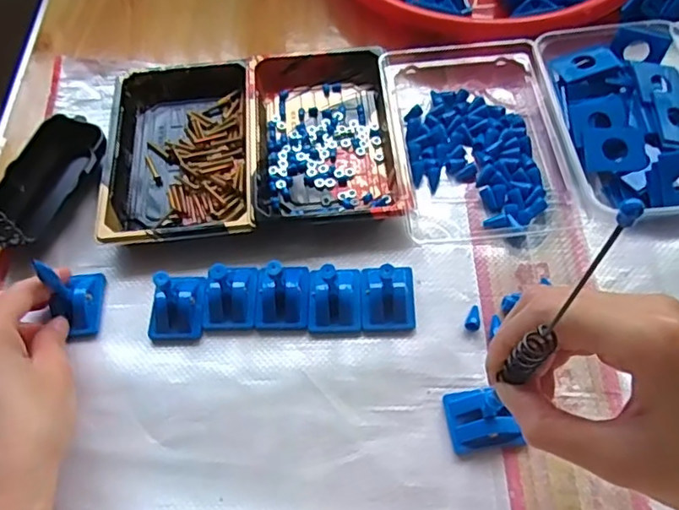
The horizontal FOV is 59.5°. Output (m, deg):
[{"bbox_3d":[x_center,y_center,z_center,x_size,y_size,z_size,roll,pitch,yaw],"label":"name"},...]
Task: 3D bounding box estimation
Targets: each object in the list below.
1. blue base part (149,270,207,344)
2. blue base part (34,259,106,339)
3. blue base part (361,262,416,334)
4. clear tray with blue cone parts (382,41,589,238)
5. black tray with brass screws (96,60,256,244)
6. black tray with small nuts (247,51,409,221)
[{"bbox_3d":[-0.107,0.027,0.377,0.034,0.044,0.042,0,62,4],"label":"blue base part"},{"bbox_3d":[-0.175,0.024,0.381,0.025,0.052,0.043,-7,61,0],"label":"blue base part"},{"bbox_3d":[0.032,0.026,0.382,0.034,0.015,0.042,-1,62,4],"label":"blue base part"},{"bbox_3d":[0.096,-0.092,0.436,0.111,0.032,0.174,-9,61,0],"label":"clear tray with blue cone parts"},{"bbox_3d":[-0.117,-0.079,0.446,0.107,0.024,0.160,-6,61,1],"label":"black tray with brass screws"},{"bbox_3d":[-0.013,-0.089,0.444,0.103,0.026,0.158,-7,61,0],"label":"black tray with small nuts"}]

